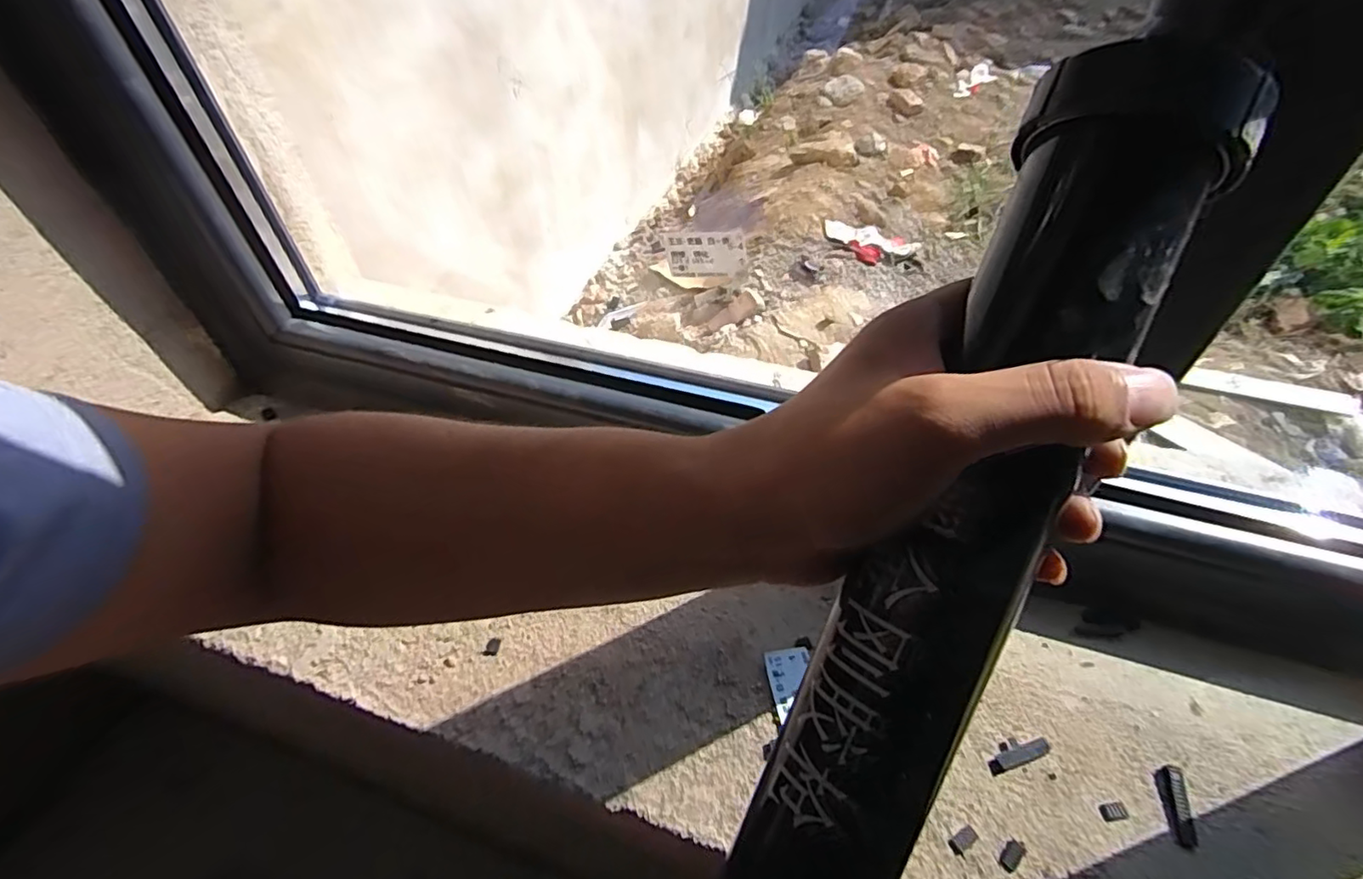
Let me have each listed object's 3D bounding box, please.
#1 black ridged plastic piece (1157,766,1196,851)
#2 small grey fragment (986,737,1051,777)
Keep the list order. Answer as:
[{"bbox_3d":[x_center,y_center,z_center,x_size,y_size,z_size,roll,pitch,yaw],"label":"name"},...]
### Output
[{"bbox_3d":[0.264,0.195,0.320,0.010,0.008,0.039,11,50,11],"label":"black ridged plastic piece"},{"bbox_3d":[0.190,0.176,0.340,0.038,0.004,0.013,-15,50,-12],"label":"small grey fragment"}]

